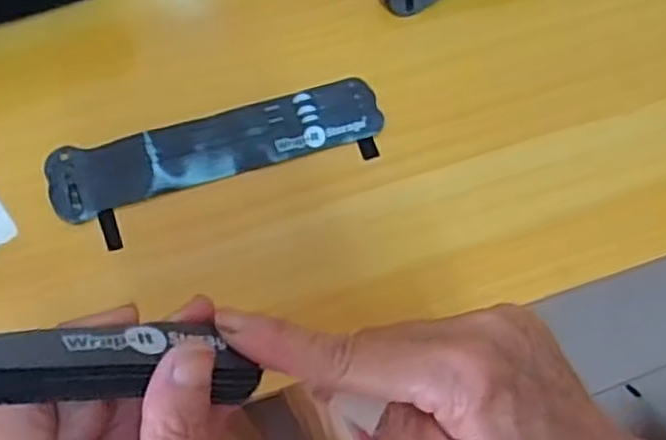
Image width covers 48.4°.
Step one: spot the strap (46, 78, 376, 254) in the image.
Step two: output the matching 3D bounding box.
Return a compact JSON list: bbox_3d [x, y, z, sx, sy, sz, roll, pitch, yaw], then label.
[{"bbox_3d":[-0.068,-0.038,0.448,0.199,0.006,0.059,-15,72,-7],"label":"strap"}]

